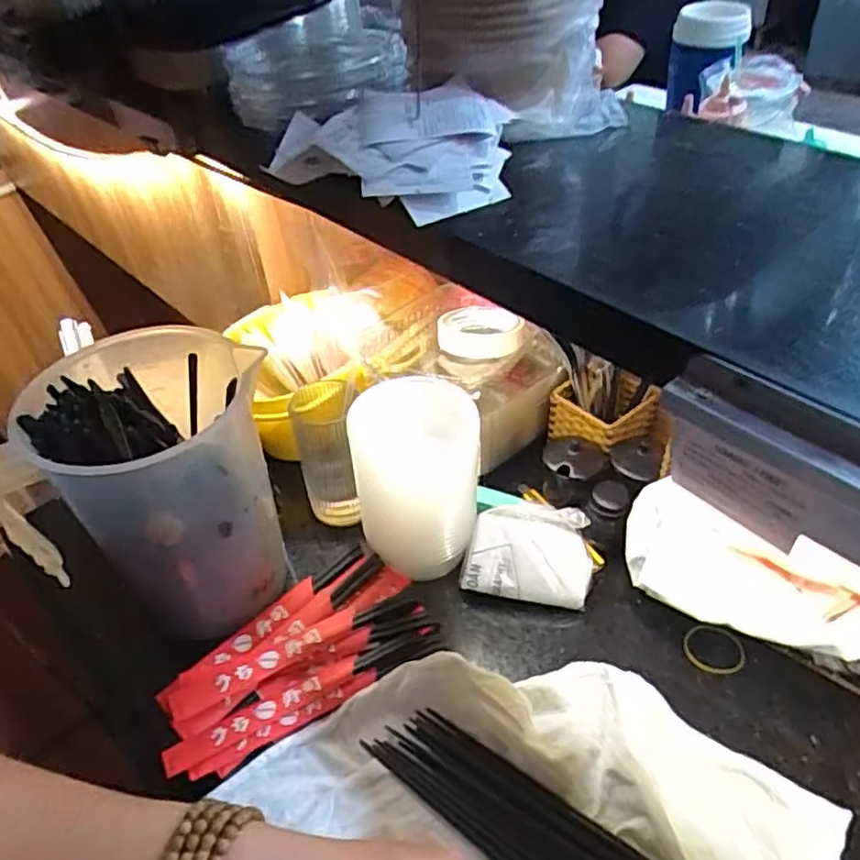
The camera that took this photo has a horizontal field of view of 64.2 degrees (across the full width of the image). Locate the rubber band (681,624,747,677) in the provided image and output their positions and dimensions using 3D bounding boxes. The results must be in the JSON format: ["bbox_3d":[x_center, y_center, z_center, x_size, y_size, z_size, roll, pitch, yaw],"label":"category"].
[{"bbox_3d":[0.243,0.189,0.586,0.050,0.008,0.038,23,77,22],"label":"rubber band"}]

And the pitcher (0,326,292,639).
[{"bbox_3d":[-0.227,0.053,0.594,0.176,0.224,0.159,7,46,14],"label":"pitcher"}]

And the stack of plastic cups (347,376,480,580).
[{"bbox_3d":[-0.009,0.043,0.618,0.103,0.148,0.107,15,48,21],"label":"stack of plastic cups"}]

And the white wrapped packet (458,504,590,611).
[{"bbox_3d":[0.088,0.113,0.628,0.113,0.032,0.088,3,89,15],"label":"white wrapped packet"}]

